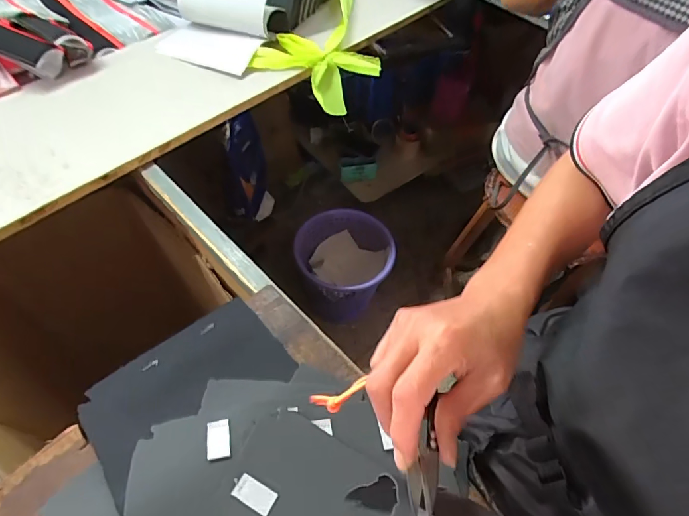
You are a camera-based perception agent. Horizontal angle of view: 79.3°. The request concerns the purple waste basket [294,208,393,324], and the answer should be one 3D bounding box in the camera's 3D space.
[{"bbox_3d":[0.005,0.060,1.277,0.272,0.332,0.258,-11,57,-12],"label":"purple waste basket"}]

